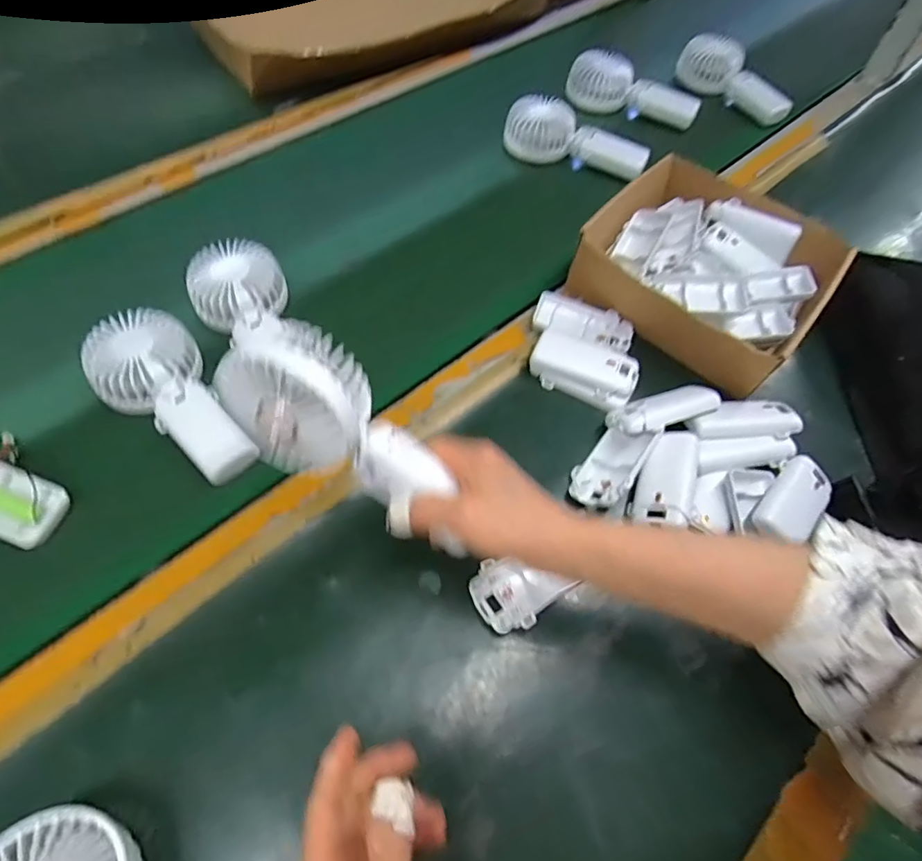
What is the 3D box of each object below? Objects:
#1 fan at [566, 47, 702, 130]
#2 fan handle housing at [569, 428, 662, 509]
[{"bbox_3d":[0.240,-0.476,0.759,0.185,0.073,0.032,29,61,14],"label":"fan"},{"bbox_3d":[0.123,0.027,0.436,0.042,0.032,0.083,35,62,19],"label":"fan handle housing"}]

